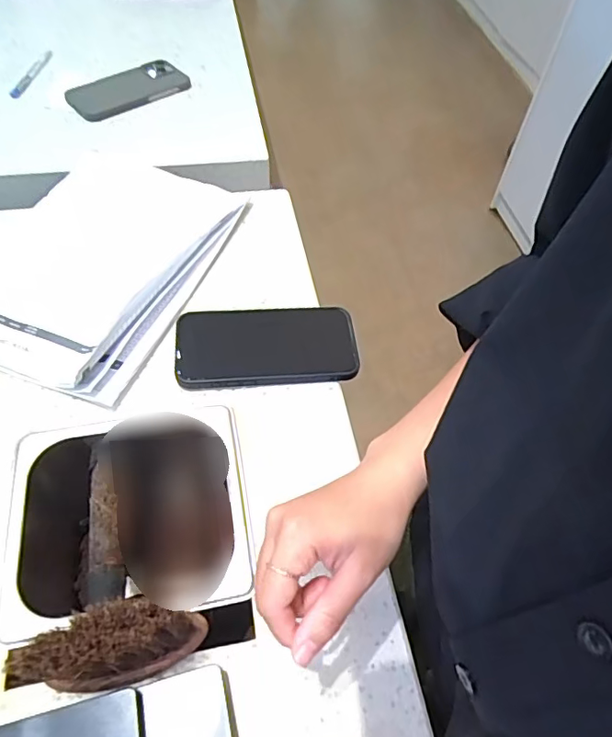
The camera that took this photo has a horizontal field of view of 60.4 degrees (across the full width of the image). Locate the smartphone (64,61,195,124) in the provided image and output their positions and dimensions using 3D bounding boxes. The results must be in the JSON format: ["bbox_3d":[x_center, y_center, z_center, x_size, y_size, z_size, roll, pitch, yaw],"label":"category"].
[{"bbox_3d":[-0.253,-0.395,0.739,0.156,0.017,0.084,-31,69,-19],"label":"smartphone"}]

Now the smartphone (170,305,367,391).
[{"bbox_3d":[-0.036,-0.022,0.490,0.166,0.012,0.084,-3,55,-6],"label":"smartphone"}]

